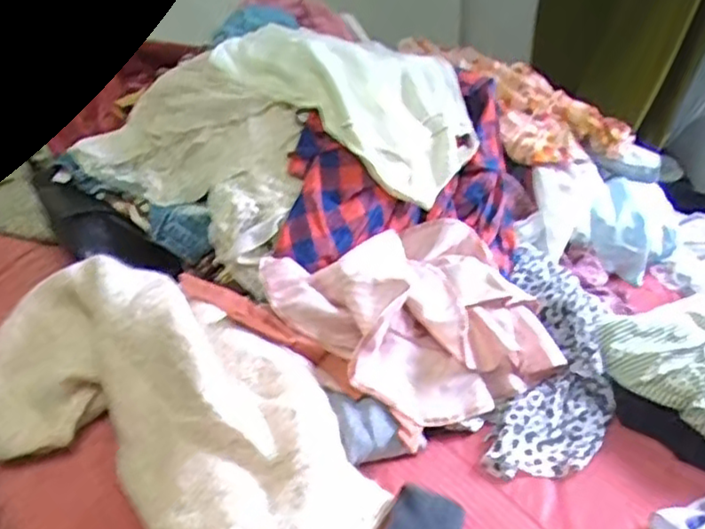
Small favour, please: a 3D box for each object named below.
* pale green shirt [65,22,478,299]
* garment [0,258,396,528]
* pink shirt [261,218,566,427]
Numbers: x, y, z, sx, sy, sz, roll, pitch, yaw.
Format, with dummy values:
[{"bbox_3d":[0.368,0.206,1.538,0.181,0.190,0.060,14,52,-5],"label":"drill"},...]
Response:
[{"bbox_3d":[-0.117,-0.225,1.127,0.503,0.229,0.476,26,36,31],"label":"pale green shirt"},{"bbox_3d":[-0.208,0.160,0.799,0.529,0.143,0.262,22,34,25],"label":"garment"},{"bbox_3d":[0.077,0.081,0.942,0.346,0.138,0.288,-12,35,-27],"label":"pink shirt"}]

